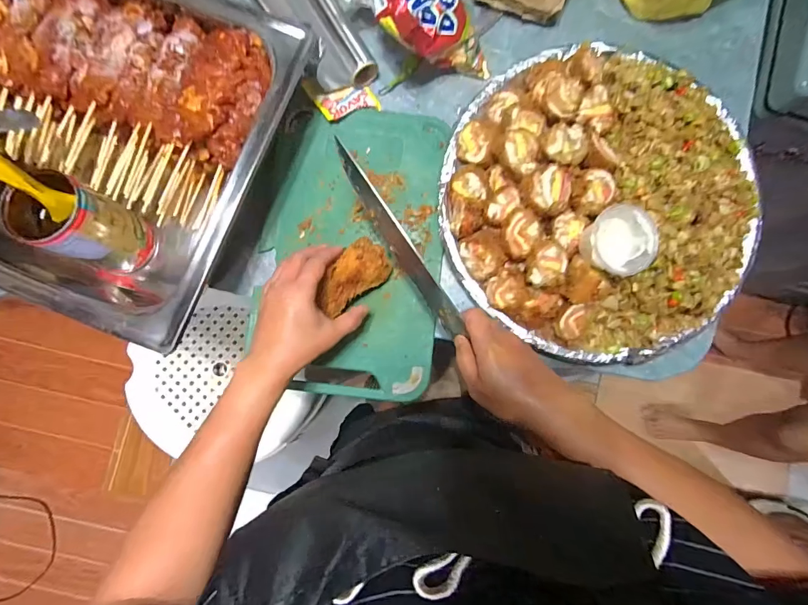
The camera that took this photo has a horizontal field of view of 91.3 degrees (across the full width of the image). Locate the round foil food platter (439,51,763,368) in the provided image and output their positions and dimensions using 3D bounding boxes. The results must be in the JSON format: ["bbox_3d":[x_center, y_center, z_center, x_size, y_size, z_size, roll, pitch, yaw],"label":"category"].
[{"bbox_3d":[0.217,-0.118,0.430,0.340,0.065,0.352,0,85,0],"label":"round foil food platter"}]

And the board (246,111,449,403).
[{"bbox_3d":[-0.062,-0.063,0.470,0.212,0.016,0.338,6,85,0],"label":"board"}]

